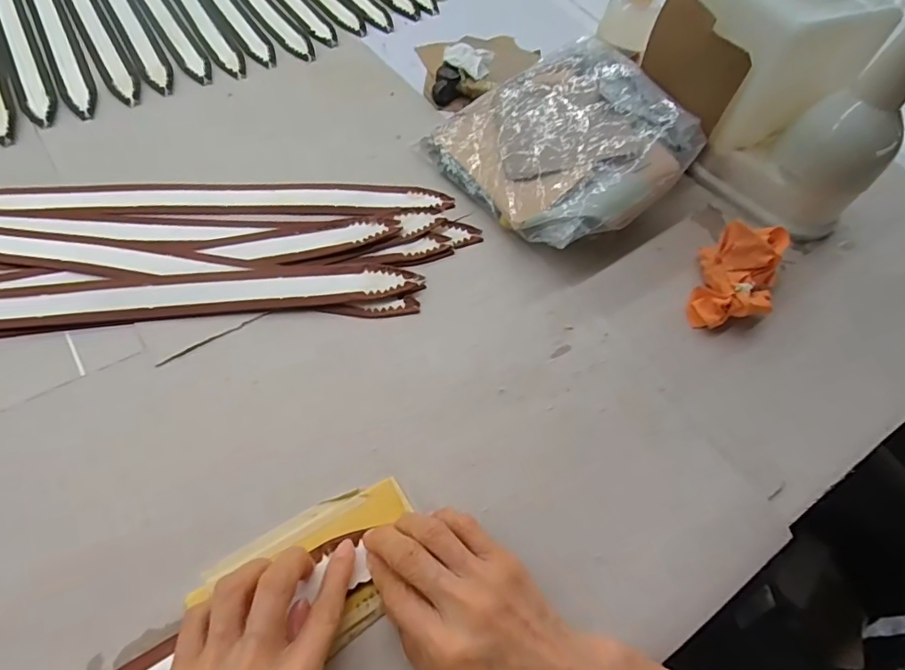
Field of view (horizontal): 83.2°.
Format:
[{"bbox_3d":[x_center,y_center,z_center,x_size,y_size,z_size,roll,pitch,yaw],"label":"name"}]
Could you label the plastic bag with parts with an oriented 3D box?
[{"bbox_3d":[0.114,-0.192,0.503,0.221,0.064,0.218,-31,64,-22],"label":"plastic bag with parts"}]

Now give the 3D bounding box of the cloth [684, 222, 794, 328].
[{"bbox_3d":[0.246,-0.055,0.434,0.060,0.058,0.104,21,58,10],"label":"cloth"}]

